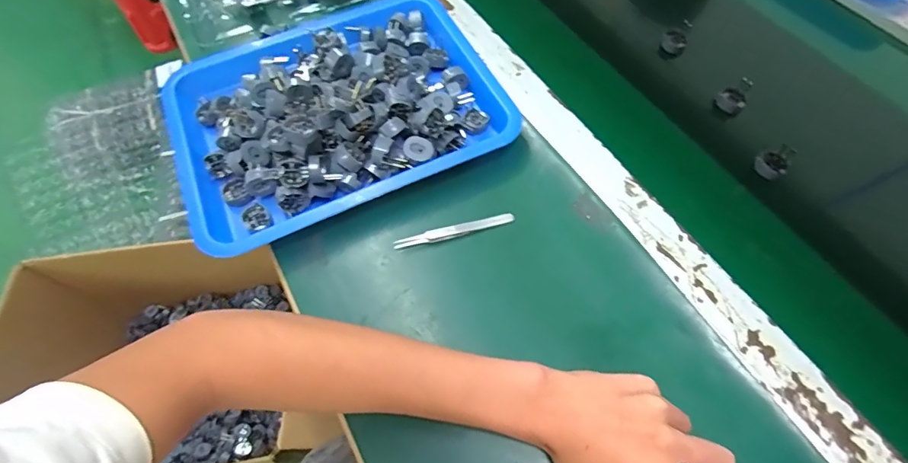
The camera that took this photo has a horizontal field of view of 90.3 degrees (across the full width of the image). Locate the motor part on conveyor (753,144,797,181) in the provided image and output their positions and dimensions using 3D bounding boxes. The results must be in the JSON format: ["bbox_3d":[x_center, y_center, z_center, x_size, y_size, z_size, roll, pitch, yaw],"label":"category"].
[{"bbox_3d":[0.322,-0.071,0.453,0.027,0.024,0.028,-41,67,-18],"label":"motor part on conveyor"}]

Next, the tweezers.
[{"bbox_3d":[0.000,-0.001,0.425,0.112,0.005,0.013,-13,62,-5],"label":"tweezers"}]

